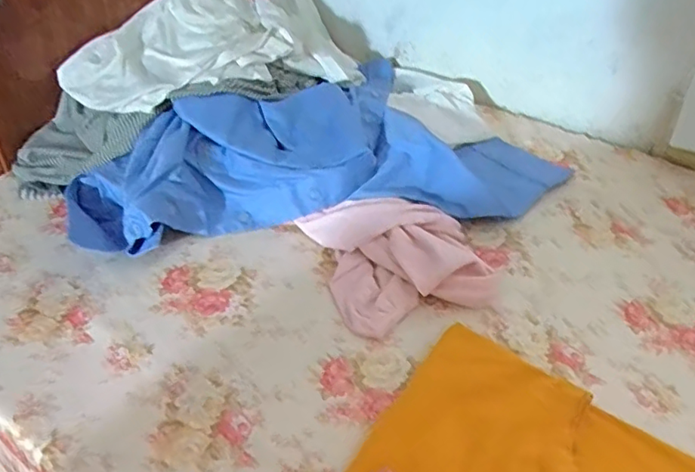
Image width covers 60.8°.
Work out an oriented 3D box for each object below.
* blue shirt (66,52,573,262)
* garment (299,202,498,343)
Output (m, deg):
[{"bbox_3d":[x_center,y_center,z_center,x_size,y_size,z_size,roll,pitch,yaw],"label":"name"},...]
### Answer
[{"bbox_3d":[-0.041,-0.144,0.741,0.550,0.092,0.386,-7,38,-9],"label":"blue shirt"},{"bbox_3d":[0.045,0.011,0.564,0.143,0.041,0.164,-13,40,-16],"label":"garment"}]

